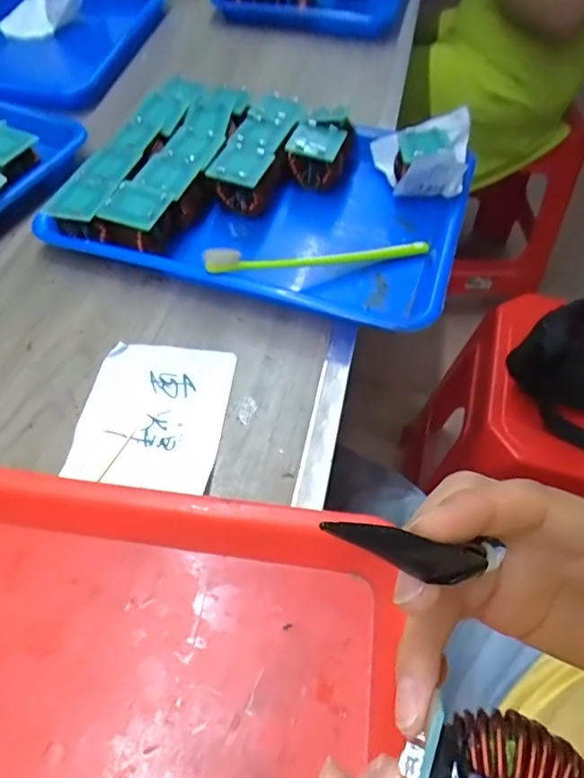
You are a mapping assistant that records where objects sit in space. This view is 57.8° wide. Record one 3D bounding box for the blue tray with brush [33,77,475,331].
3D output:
[{"bbox_3d":[-0.014,-0.174,0.472,0.320,0.055,0.257,16,56,9],"label":"blue tray with brush"}]

